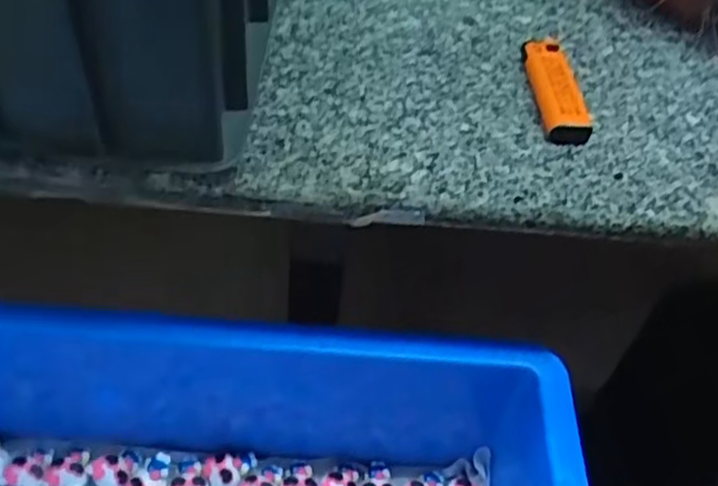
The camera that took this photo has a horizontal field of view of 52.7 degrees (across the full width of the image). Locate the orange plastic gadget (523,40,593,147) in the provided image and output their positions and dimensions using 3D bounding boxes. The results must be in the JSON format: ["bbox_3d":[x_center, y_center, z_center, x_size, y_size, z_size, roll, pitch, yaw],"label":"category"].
[{"bbox_3d":[0.110,-0.089,0.408,0.024,0.015,0.084,1,48,-6],"label":"orange plastic gadget"}]

